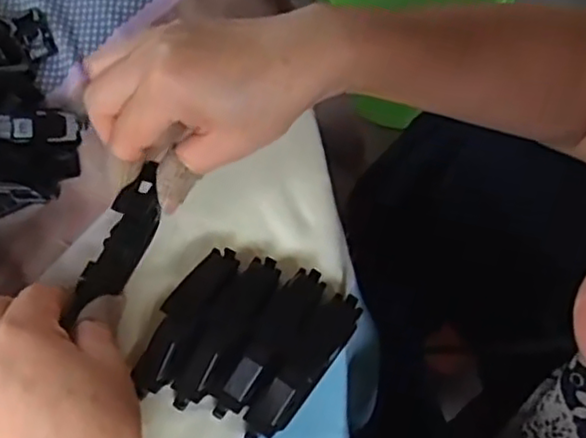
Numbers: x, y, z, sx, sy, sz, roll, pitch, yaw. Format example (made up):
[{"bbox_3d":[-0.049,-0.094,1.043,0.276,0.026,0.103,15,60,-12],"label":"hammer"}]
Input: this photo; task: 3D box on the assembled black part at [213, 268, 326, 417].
[{"bbox_3d":[-0.010,0.056,0.311,0.019,0.016,0.080,27,67,13],"label":"assembled black part"}]

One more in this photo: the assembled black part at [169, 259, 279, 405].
[{"bbox_3d":[-0.030,0.052,0.315,0.024,0.016,0.079,24,67,12],"label":"assembled black part"}]

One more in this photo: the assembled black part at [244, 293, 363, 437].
[{"bbox_3d":[0.005,0.067,0.307,0.018,0.013,0.080,33,69,15],"label":"assembled black part"}]

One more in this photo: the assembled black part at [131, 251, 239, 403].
[{"bbox_3d":[-0.051,0.047,0.318,0.022,0.017,0.078,26,67,13],"label":"assembled black part"}]

